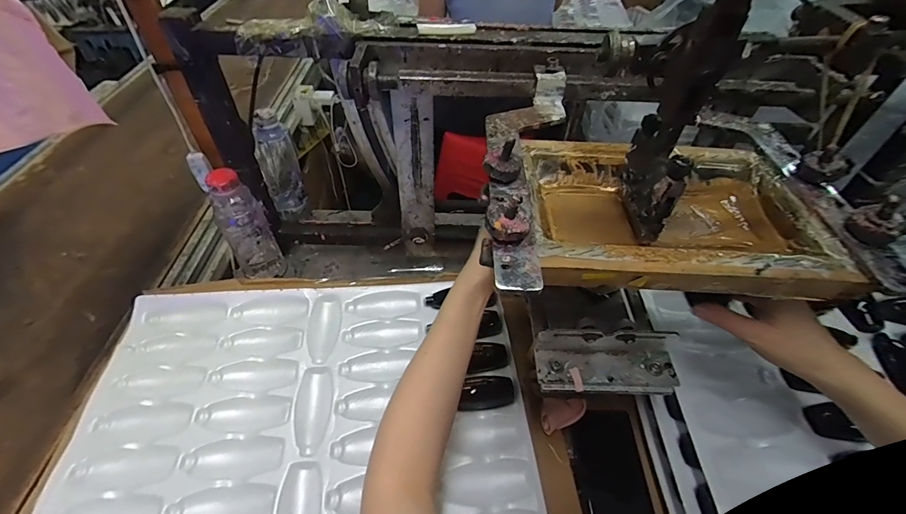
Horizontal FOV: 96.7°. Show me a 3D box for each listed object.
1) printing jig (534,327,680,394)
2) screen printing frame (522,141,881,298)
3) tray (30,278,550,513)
[{"bbox_3d":[0.153,0.098,0.396,0.139,0.038,0.061,-1,48,-4],"label":"printing jig"},{"bbox_3d":[0.181,-0.036,0.344,0.229,0.034,0.156,4,49,0],"label":"screen printing frame"},{"bbox_3d":[-0.179,0.182,0.495,0.523,0.027,0.362,-2,49,-5],"label":"tray"}]

